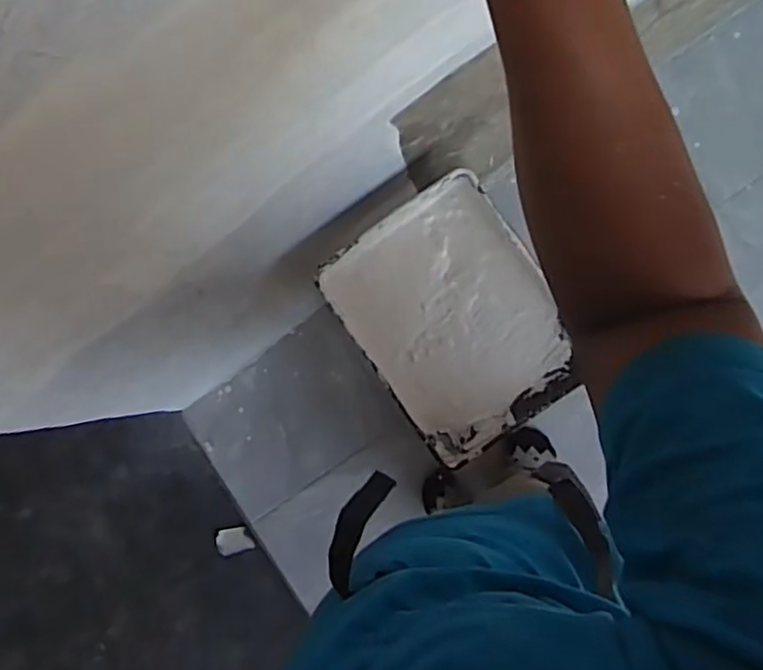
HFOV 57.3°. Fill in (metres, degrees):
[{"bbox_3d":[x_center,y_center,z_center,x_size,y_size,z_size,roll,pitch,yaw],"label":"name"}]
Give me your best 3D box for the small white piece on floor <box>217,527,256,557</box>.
[{"bbox_3d":[-0.330,0.469,1.588,0.084,0.015,0.056,-12,87,7],"label":"small white piece on floor"}]

